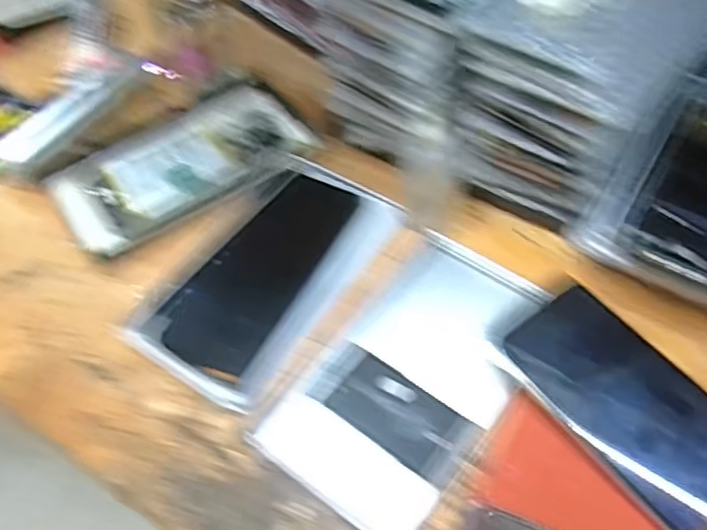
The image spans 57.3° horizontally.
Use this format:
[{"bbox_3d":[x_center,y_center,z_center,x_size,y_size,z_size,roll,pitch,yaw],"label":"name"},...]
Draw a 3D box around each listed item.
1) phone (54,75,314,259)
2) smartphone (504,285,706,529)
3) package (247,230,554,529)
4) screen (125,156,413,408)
[{"bbox_3d":[-0.131,-0.082,0.503,0.191,0.007,0.107,-33,58,-19],"label":"phone"},{"bbox_3d":[0.150,0.076,0.353,0.068,0.016,0.137,-38,62,-11],"label":"smartphone"},{"bbox_3d":[0.036,0.060,0.378,0.104,0.021,0.178,32,62,24],"label":"package"},{"bbox_3d":[-0.055,0.003,0.434,0.104,0.013,0.178,28,61,22],"label":"screen"}]

